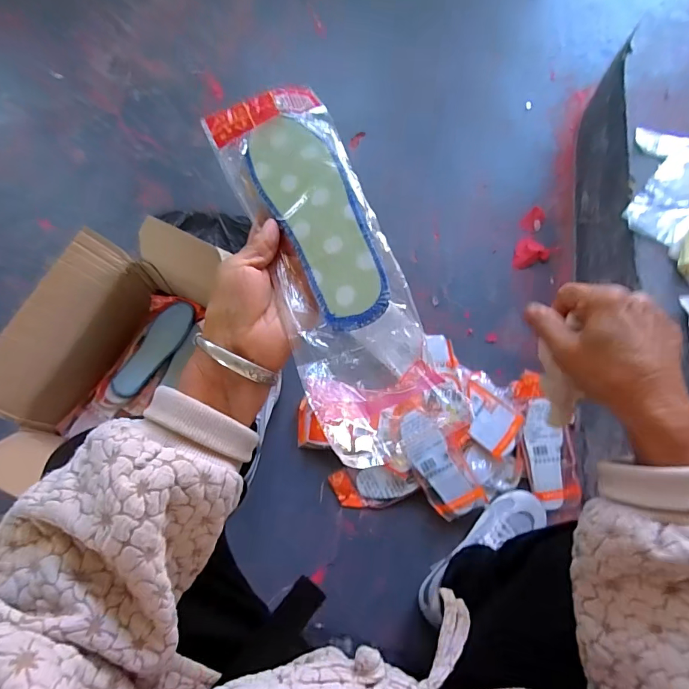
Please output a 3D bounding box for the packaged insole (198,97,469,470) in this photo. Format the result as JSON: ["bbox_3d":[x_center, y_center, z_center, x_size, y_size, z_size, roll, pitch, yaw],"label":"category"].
[{"bbox_3d":[-0.015,-0.065,0.290,0.083,0.030,0.277,-20,75,-5],"label":"packaged insole"}]

